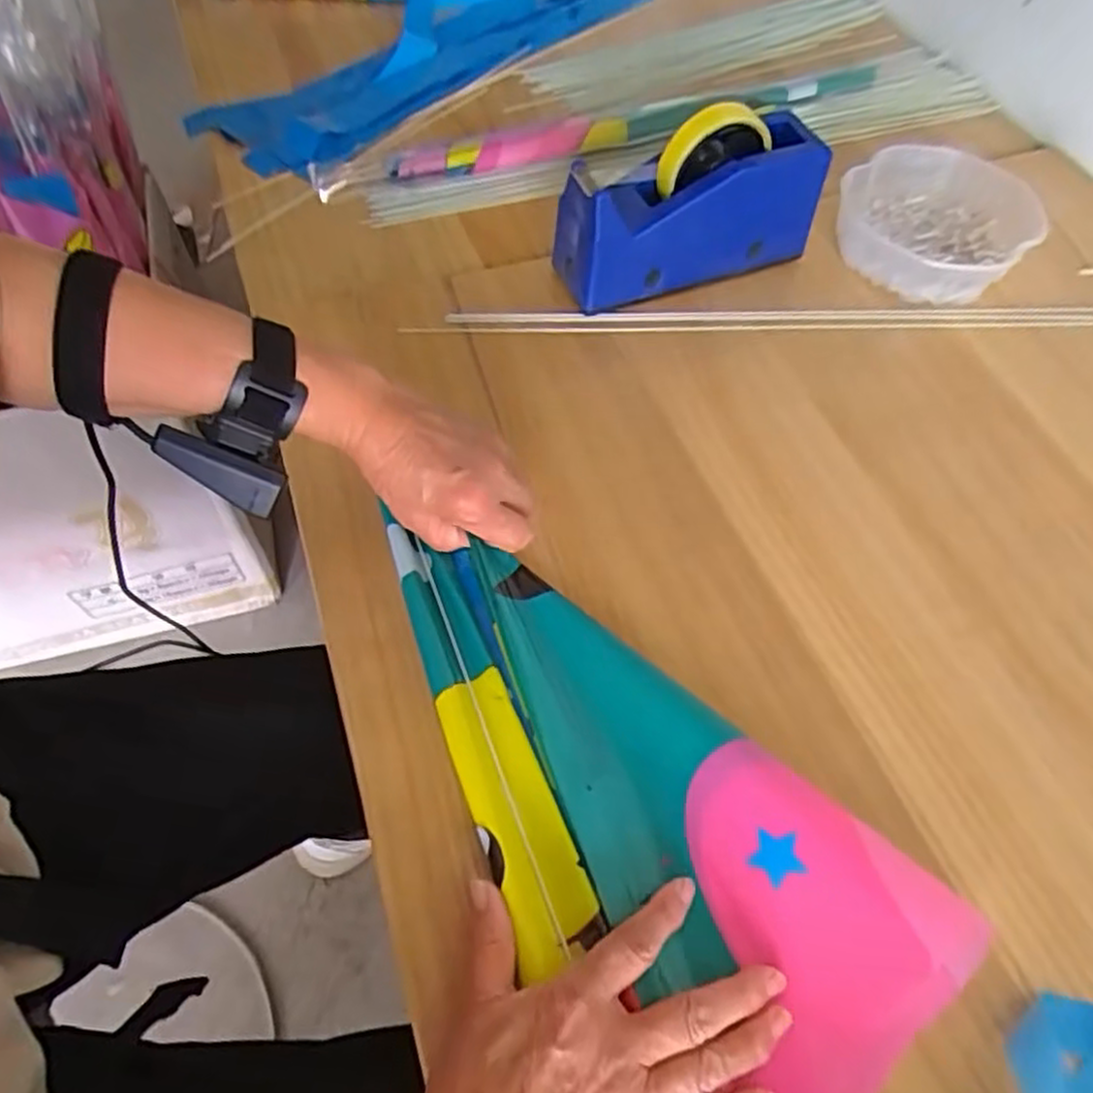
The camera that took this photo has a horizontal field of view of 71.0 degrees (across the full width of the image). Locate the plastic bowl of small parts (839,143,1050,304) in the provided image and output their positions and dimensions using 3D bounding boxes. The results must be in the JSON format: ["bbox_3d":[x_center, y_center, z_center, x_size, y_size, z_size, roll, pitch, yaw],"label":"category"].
[{"bbox_3d":[0.319,-0.269,0.634,0.148,0.048,0.140,1,57,-2],"label":"plastic bowl of small parts"}]

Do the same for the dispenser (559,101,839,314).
[{"bbox_3d":[0.111,-0.259,0.584,0.198,0.118,0.064,-15,59,-12],"label":"dispenser"}]

